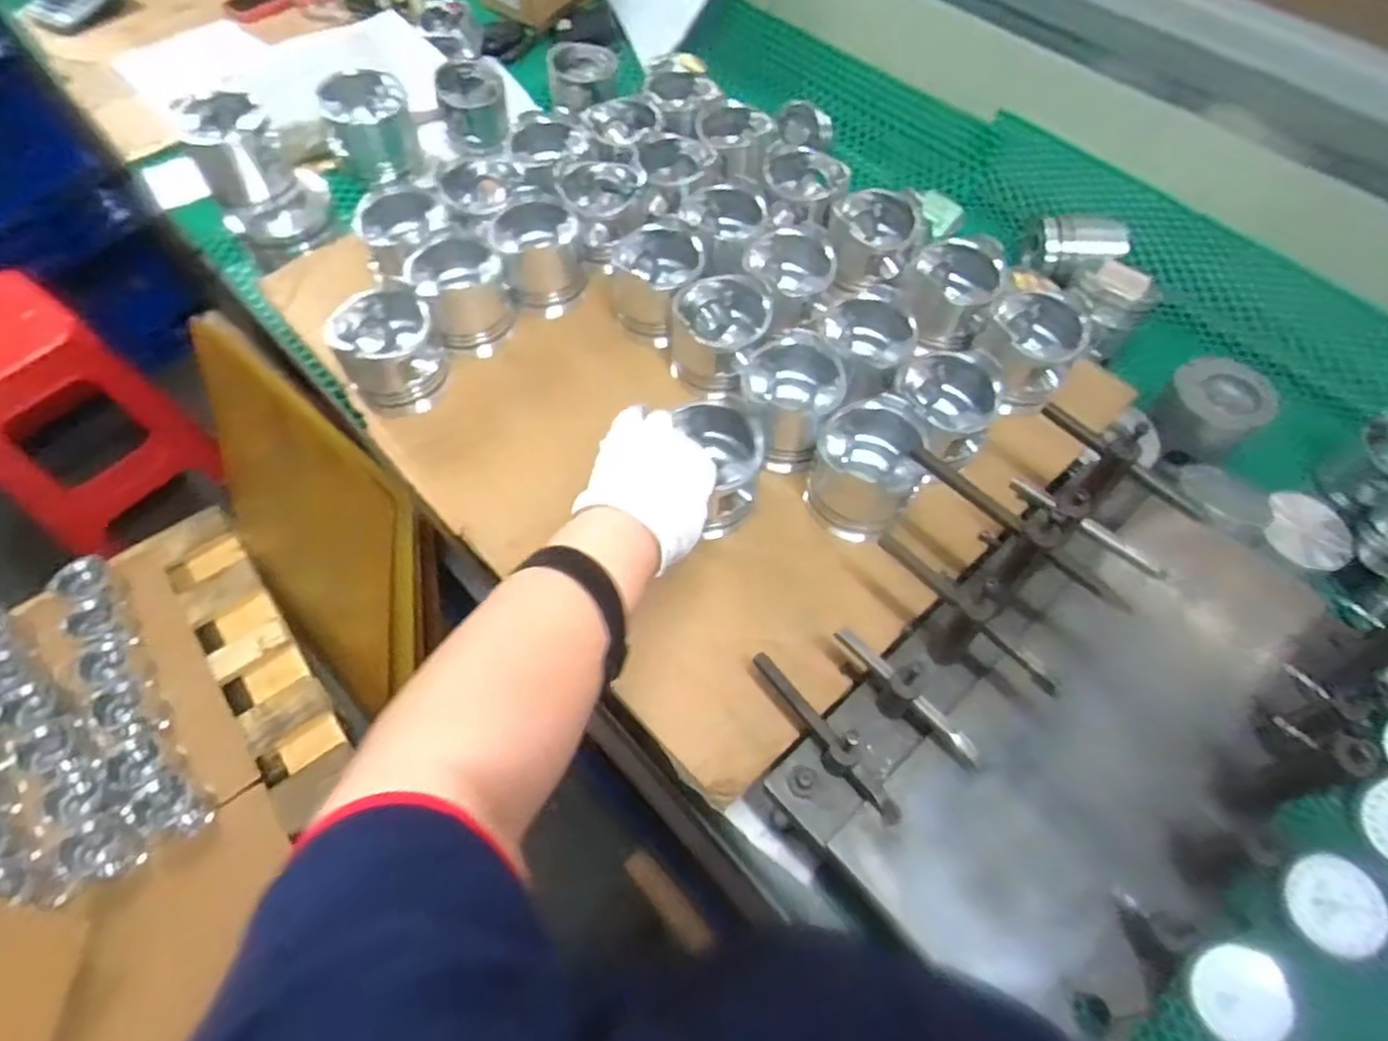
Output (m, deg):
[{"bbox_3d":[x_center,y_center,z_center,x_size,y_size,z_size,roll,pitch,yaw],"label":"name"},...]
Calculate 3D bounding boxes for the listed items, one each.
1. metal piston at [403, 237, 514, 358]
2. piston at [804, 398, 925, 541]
[{"bbox_3d":[-0.230,-0.224,0.731,0.083,0.106,0.083,0,59,-1],"label":"metal piston"},{"bbox_3d":[0.147,-0.048,0.621,0.085,0.106,0.094,20,61,11],"label":"piston"}]

